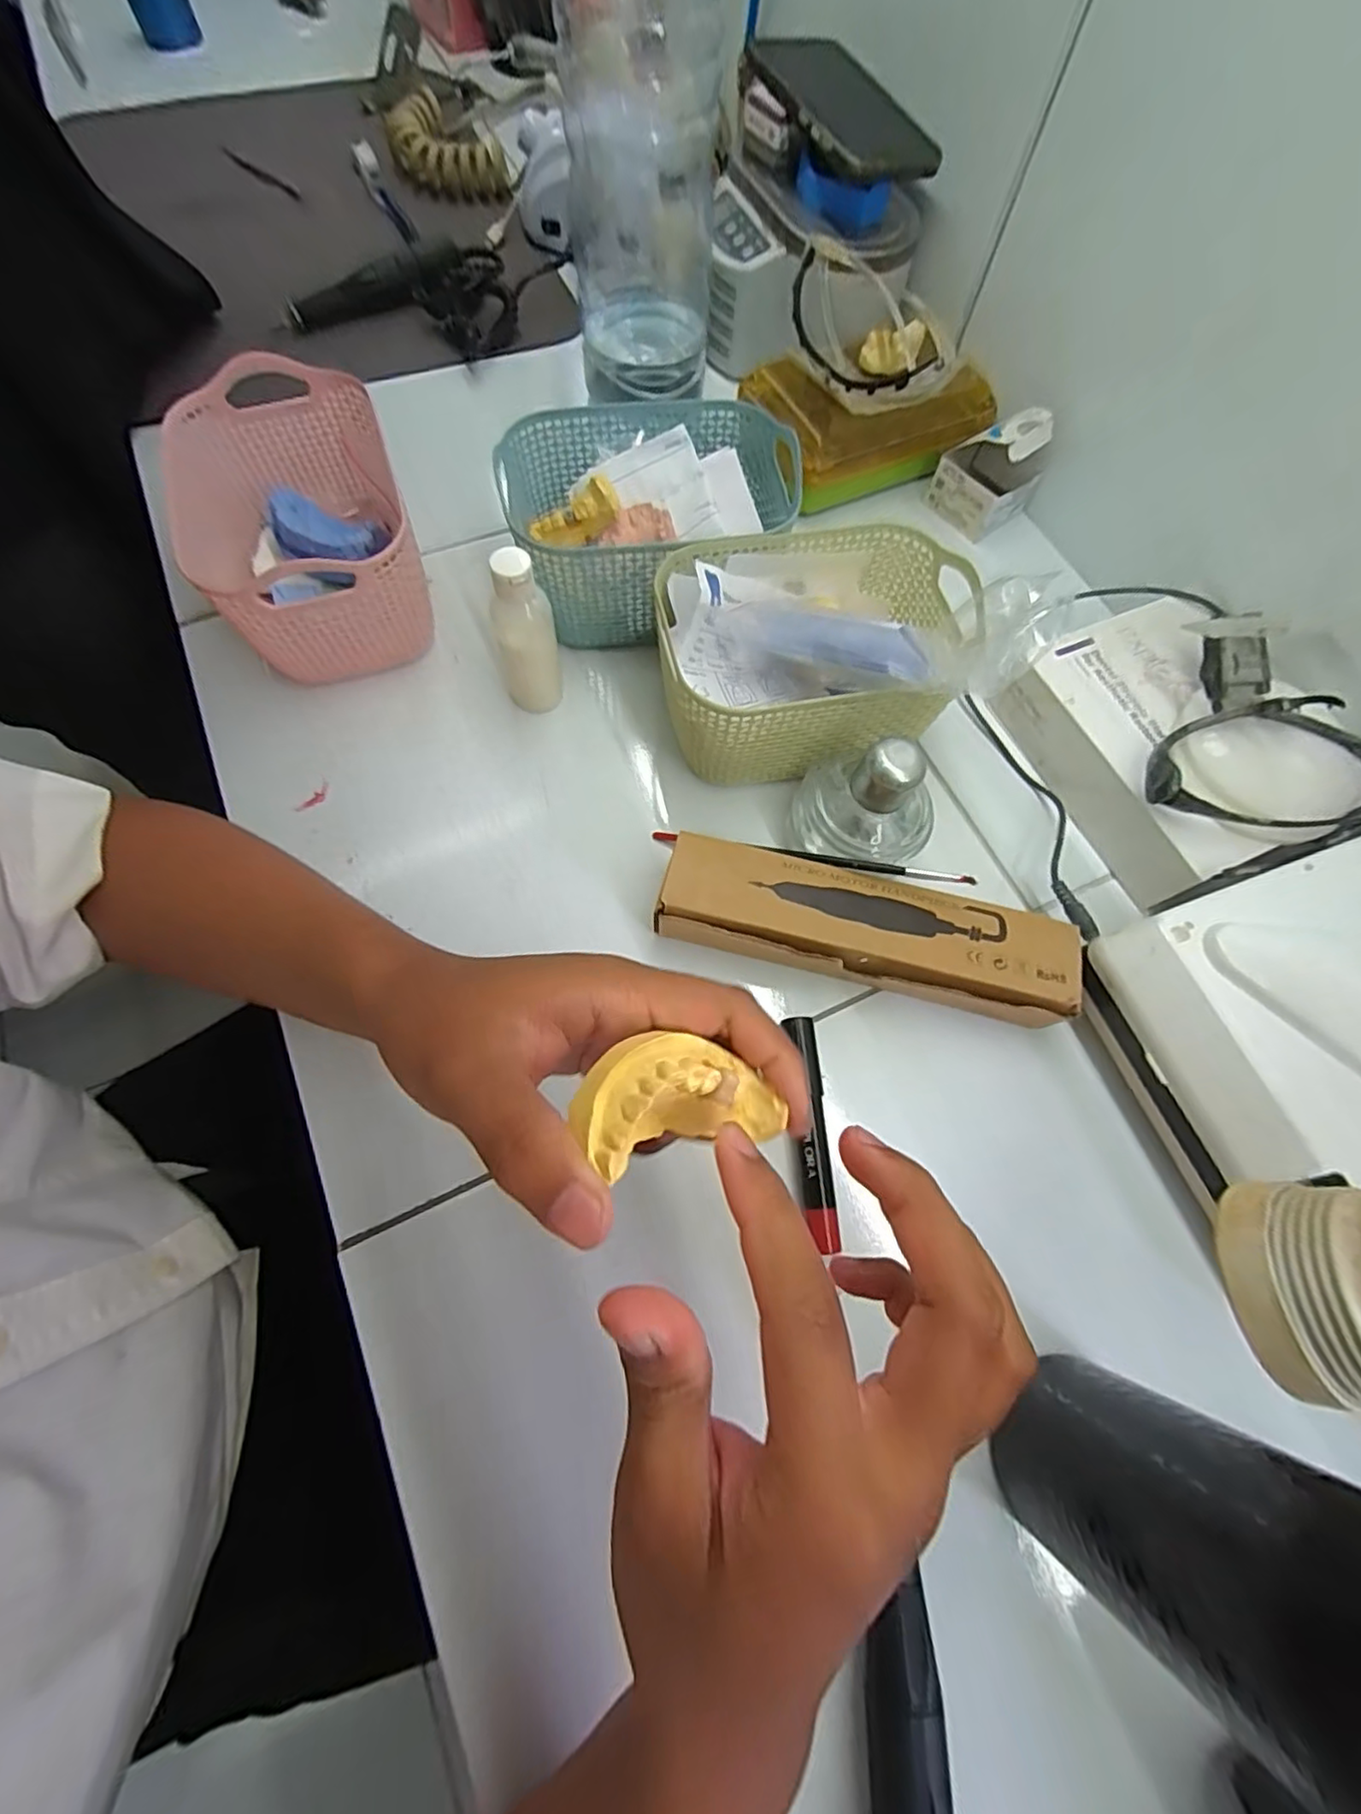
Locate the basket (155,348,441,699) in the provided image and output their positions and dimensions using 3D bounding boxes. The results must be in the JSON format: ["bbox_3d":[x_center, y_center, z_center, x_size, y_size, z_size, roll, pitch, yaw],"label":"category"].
[{"bbox_3d":[-0.233,-0.232,0.397,0.127,0.089,0.180,-19,71,-10],"label":"basket"}]

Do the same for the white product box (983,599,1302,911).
[{"bbox_3d":[0.277,-0.093,0.380,0.124,0.045,0.163,-23,72,-11],"label":"white product box"}]

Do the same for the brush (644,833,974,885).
[{"bbox_3d":[0.067,-0.027,0.340,0.166,0.008,0.006,10,68,17],"label":"brush"}]

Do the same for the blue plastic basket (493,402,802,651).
[{"bbox_3d":[-0.015,-0.242,0.412,0.172,0.081,0.128,-11,70,-7],"label":"blue plastic basket"}]

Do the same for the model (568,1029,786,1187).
[{"bbox_3d":[-0.001,0.056,0.185,0.065,0.028,0.034,11,63,-40],"label":"model"}]

